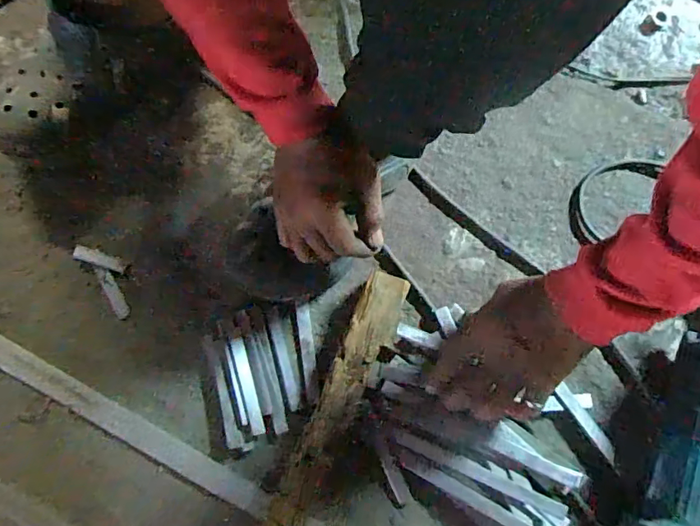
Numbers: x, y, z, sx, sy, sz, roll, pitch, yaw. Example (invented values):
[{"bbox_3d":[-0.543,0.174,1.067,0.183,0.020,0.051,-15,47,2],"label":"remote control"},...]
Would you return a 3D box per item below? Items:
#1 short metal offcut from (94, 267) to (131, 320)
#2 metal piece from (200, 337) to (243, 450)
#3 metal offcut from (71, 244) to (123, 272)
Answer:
[{"bbox_3d":[-0.236,0.029,0.492,0.013,0.004,0.057,-28,91,-6],"label":"short metal offcut"},{"bbox_3d":[-0.123,0.122,0.474,0.013,0.005,0.107,-17,82,-2],"label":"metal piece"},{"bbox_3d":[-0.251,-0.004,0.497,0.049,0.004,0.013,22,77,-11],"label":"metal offcut"}]

